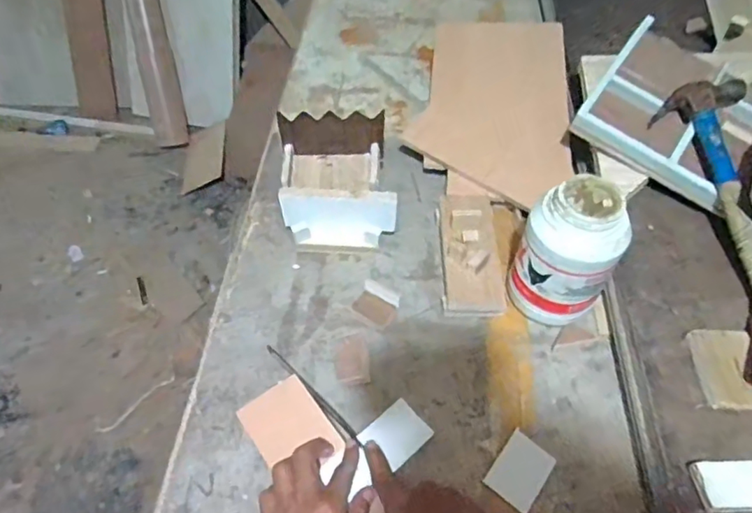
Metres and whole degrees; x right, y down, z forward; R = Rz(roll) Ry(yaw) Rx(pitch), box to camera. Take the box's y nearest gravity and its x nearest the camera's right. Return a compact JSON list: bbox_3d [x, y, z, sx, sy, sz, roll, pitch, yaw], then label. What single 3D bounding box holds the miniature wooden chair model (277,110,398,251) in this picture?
[{"bbox_3d":[-0.047,-0.084,0.667,0.128,0.106,0.142,-3,52,-3],"label":"miniature wooden chair model"}]

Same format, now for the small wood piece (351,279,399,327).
[{"bbox_3d":[0.001,0.051,0.603,0.045,0.011,0.039,30,57,21],"label":"small wood piece"}]

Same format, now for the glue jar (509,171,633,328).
[{"bbox_3d":[0.194,-0.002,0.560,0.090,0.149,0.080,28,57,20],"label":"glue jar"}]

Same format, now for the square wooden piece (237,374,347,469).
[{"bbox_3d":[-0.079,0.157,0.509,0.066,0.007,0.083,-31,58,-20],"label":"square wooden piece"}]

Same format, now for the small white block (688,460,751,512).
[{"bbox_3d":[0.288,0.185,0.444,0.051,0.018,0.038,2,52,1],"label":"small white block"}]

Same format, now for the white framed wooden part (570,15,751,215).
[{"bbox_3d":[0.352,-0.177,0.662,0.196,0.038,0.196,36,69,11],"label":"white framed wooden part"}]

